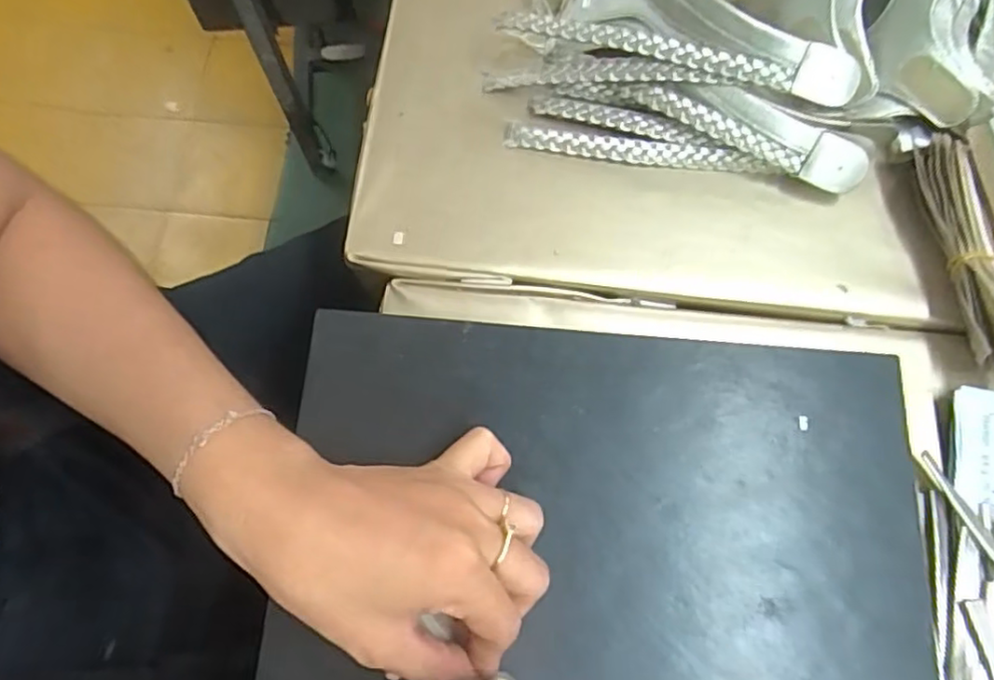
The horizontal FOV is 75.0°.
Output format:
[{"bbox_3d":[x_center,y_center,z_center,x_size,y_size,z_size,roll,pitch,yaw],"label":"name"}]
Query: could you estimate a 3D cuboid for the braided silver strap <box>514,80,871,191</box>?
[{"bbox_3d":[0.111,-0.126,0.378,0.198,0.033,0.044,10,73,3],"label":"braided silver strap"}]

